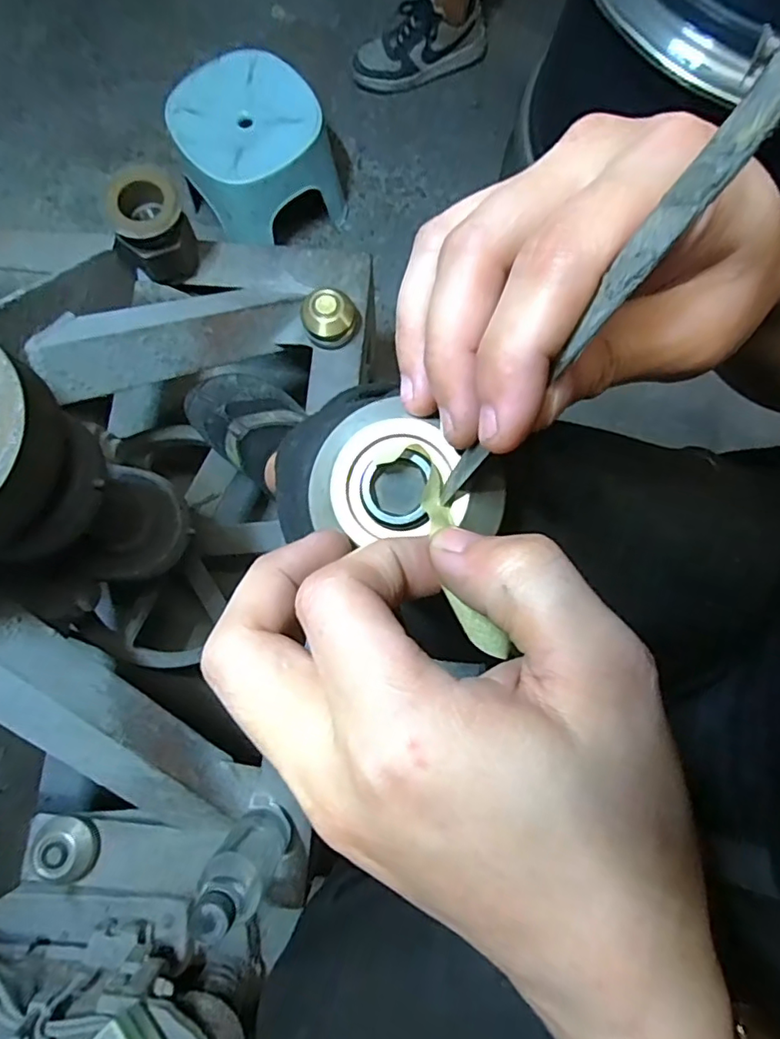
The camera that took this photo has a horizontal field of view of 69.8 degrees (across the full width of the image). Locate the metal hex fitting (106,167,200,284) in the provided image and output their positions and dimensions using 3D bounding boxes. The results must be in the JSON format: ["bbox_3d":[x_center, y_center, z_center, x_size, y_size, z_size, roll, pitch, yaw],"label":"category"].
[{"bbox_3d":[-0.278,-0.343,0.663,0.070,0.100,0.084,30,81,6],"label":"metal hex fitting"}]

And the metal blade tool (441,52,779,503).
[{"bbox_3d":[0.046,-0.047,0.129,0.004,0.126,0.012,12,47,-25],"label":"metal blade tool"}]

